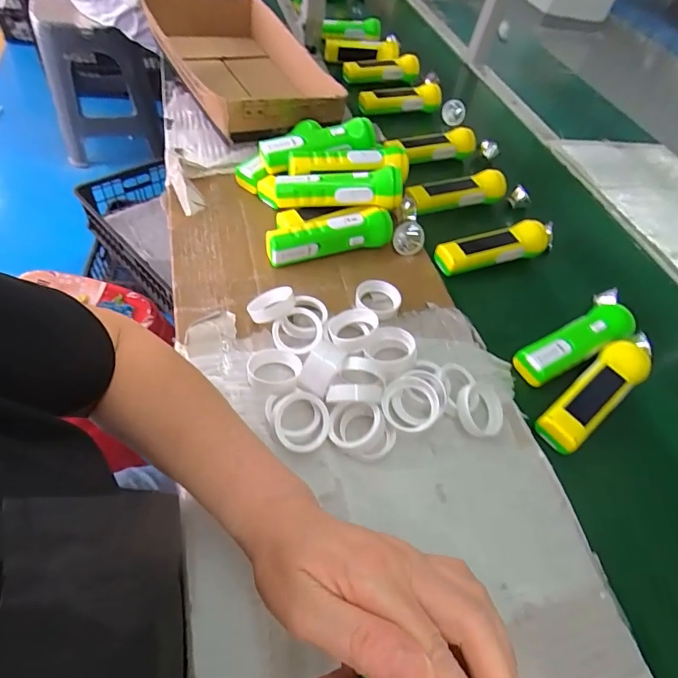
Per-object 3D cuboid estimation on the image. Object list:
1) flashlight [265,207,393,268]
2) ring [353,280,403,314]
[{"bbox_3d":[-0.013,-0.133,0.546,0.166,0.047,0.045,-14,55,-15],"label":"flashlight"},{"bbox_3d":[0.047,-0.050,0.507,0.053,0.015,0.049,2,54,-3],"label":"ring"}]

